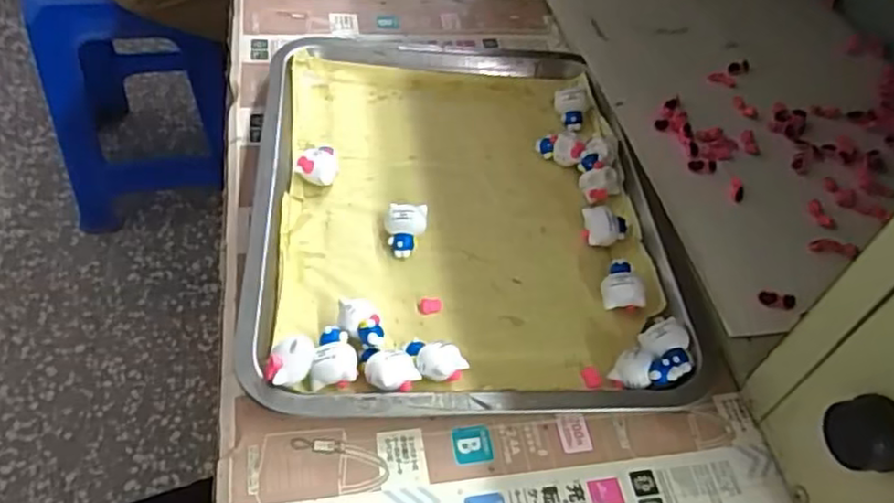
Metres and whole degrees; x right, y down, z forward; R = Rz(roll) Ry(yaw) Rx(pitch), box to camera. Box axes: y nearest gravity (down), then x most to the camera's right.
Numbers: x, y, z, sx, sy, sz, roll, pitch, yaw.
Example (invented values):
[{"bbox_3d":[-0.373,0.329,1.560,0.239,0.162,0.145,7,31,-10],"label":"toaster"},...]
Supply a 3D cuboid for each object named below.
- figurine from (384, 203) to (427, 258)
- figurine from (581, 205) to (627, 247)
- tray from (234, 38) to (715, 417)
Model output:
[{"bbox_3d":[-0.026,-0.013,0.427,0.025,0.021,0.027,2,50,-4],"label":"figurine"},{"bbox_3d":[0.102,-0.016,0.445,0.031,0.017,0.022,-1,51,-7],"label":"figurine"},{"bbox_3d":[0.008,-0.038,0.449,0.252,0.029,0.311,-1,50,-6],"label":"tray"}]

